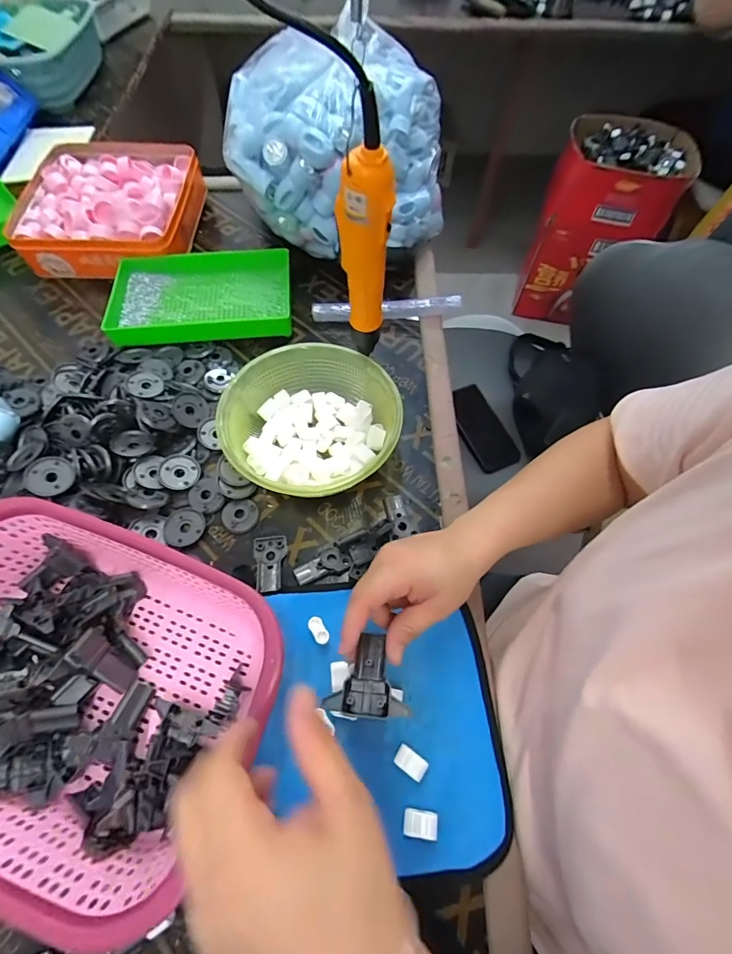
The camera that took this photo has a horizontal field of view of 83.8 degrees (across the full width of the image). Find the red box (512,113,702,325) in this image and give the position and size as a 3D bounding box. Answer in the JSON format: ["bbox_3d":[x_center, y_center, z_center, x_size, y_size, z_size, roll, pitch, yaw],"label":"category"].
[{"bbox_3d":[0.746,-0.817,1.362,0.339,0.512,0.290,15,64,7],"label":"red box"}]

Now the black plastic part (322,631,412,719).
[{"bbox_3d":[0.005,0.141,0.291,0.054,0.021,0.055,13,63,6],"label":"black plastic part"}]

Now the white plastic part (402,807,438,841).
[{"bbox_3d":[0.043,0.269,0.317,0.026,0.007,0.016,8,63,3],"label":"white plastic part"}]

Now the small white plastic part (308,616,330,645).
[{"bbox_3d":[-0.044,0.143,0.381,0.013,0.009,0.026,-27,66,-14],"label":"small white plastic part"}]

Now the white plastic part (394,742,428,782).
[{"bbox_3d":[0.037,0.235,0.337,0.026,0.010,0.016,32,67,14],"label":"white plastic part"}]

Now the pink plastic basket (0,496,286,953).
[{"bbox_3d":[-0.224,0.162,0.328,0.285,0.097,0.217,20,64,9],"label":"pink plastic basket"}]

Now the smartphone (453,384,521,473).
[{"bbox_3d":[0.206,-0.089,0.730,0.090,0.015,0.170,-17,64,-9],"label":"smartphone"}]

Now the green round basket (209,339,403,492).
[{"bbox_3d":[-0.063,-0.057,0.461,0.194,0.062,0.181,0,63,-1],"label":"green round basket"}]

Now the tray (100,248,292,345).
[{"bbox_3d":[-0.227,-0.256,0.574,0.237,0.033,0.152,-7,63,-4],"label":"tray"}]

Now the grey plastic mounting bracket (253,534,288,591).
[{"bbox_3d":[-0.099,0.087,0.417,0.033,0.012,0.059,-4,63,-3],"label":"grey plastic mounting bracket"}]

